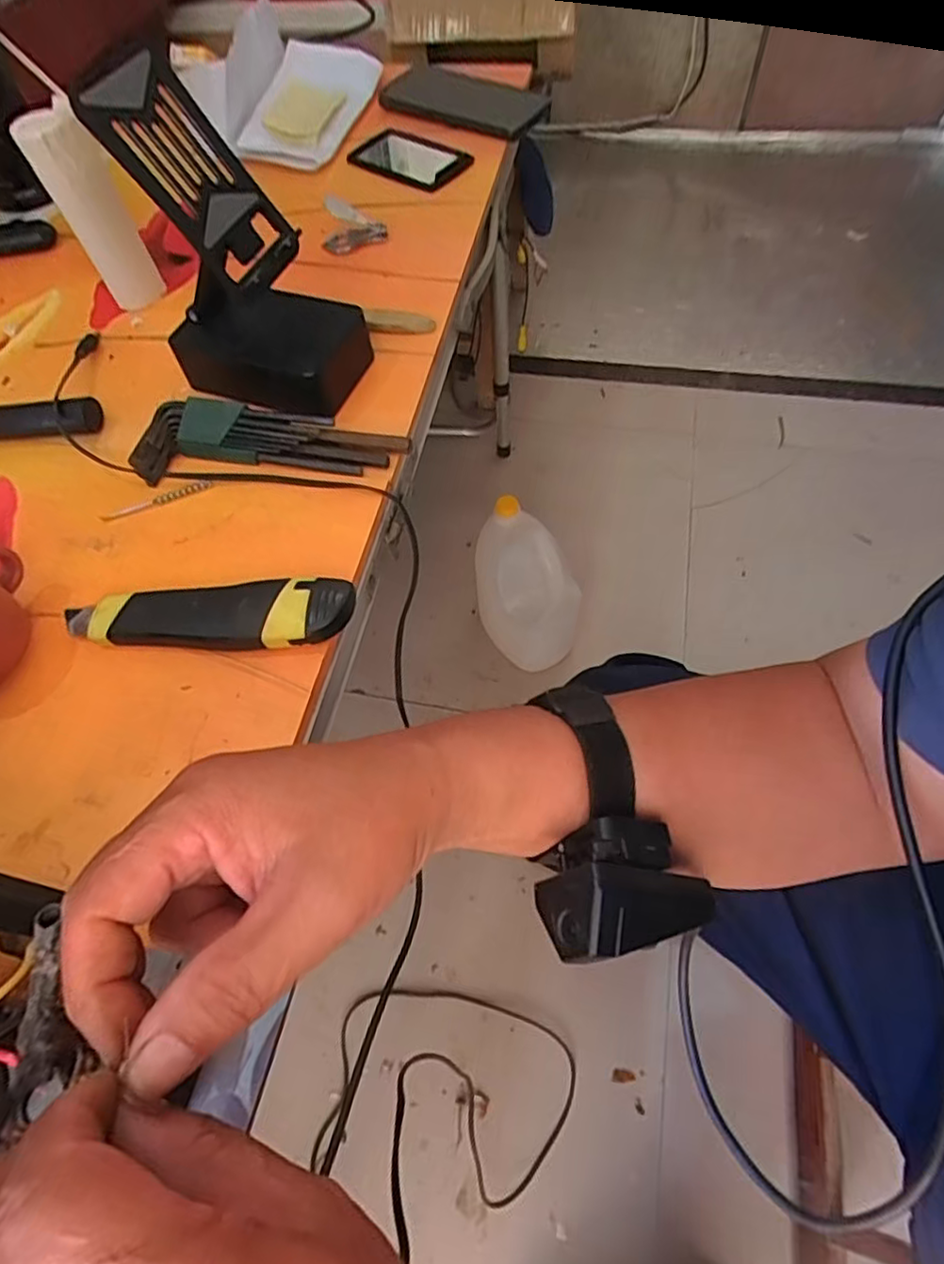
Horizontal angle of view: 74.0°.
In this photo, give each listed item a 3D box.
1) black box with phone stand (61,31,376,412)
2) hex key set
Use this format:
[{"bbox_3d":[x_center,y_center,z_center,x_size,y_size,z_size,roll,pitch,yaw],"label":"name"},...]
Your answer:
[{"bbox_3d":[-0.139,-0.230,0.388,0.112,0.175,0.082,20,63,14],"label":"black box with phone stand"},{"bbox_3d":[-0.133,-0.122,0.411,0.178,0.026,0.051,4,60,6],"label":"hex key set"}]

